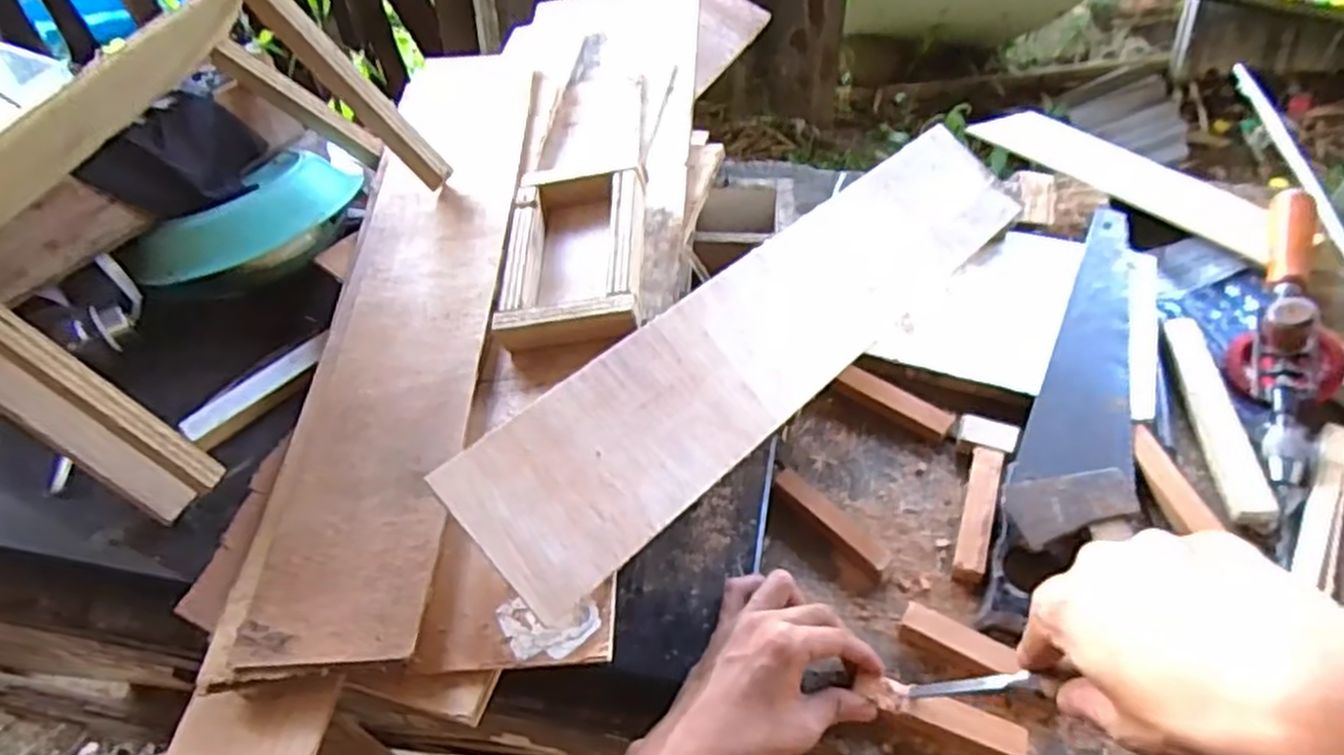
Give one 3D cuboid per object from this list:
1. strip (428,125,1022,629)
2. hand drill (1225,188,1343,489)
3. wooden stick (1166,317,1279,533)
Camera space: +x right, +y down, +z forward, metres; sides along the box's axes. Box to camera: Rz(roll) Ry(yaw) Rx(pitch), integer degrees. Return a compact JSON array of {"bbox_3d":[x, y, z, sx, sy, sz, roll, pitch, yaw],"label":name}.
[{"bbox_3d":[0.094,-0.049,0.588,0.575,0.012,0.114,-37,81,-31],"label":"strip"},{"bbox_3d":[0.503,-0.042,0.607,0.071,0.070,0.285,22,56,20],"label":"hand drill"},{"bbox_3d":[0.426,0.022,0.595,0.033,0.009,0.200,5,52,9],"label":"wooden stick"}]

